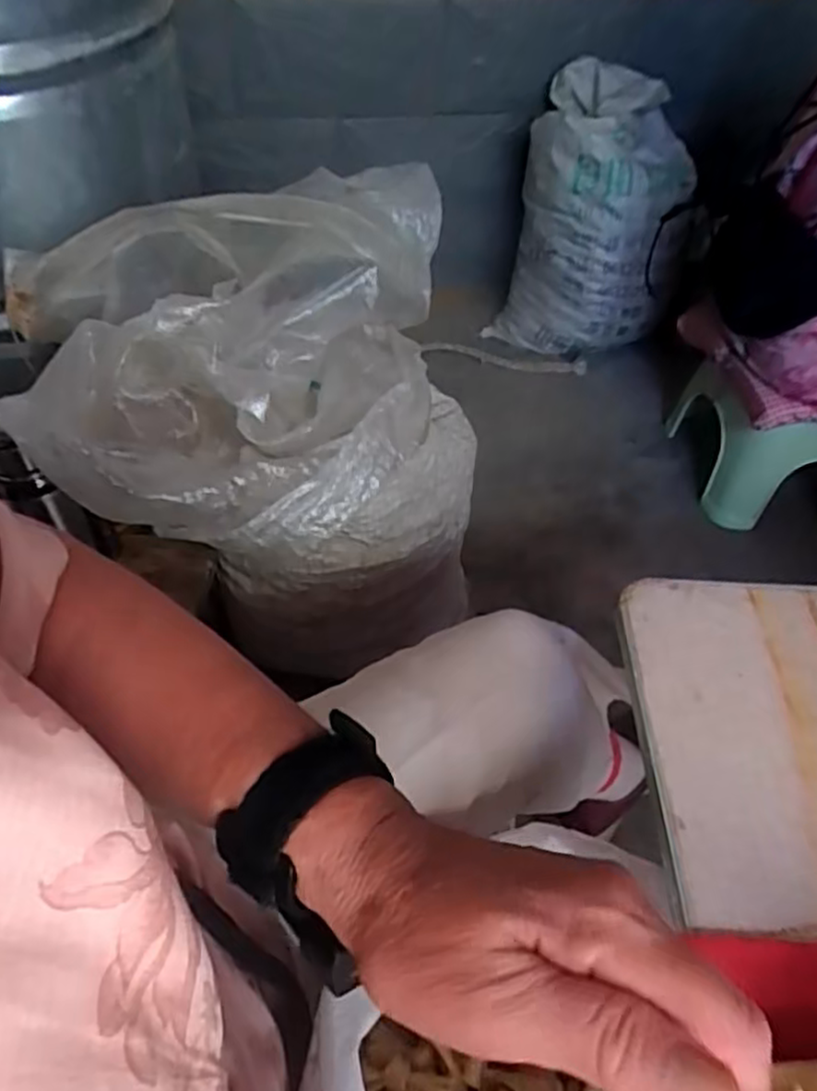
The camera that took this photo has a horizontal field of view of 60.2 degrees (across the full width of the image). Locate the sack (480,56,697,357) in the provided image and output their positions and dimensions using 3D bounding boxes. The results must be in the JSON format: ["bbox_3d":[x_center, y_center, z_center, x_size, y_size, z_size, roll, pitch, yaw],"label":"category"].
[{"bbox_3d":[0.384,-0.632,1.420,0.333,0.475,0.333,18,49,14],"label":"sack"}]

